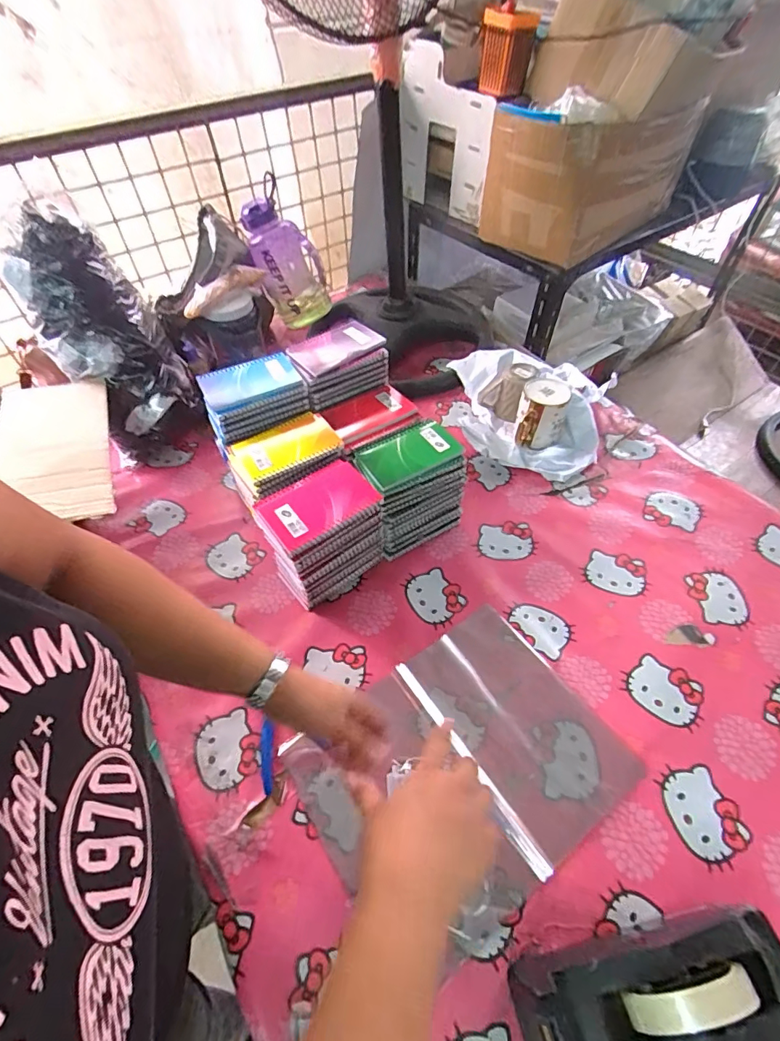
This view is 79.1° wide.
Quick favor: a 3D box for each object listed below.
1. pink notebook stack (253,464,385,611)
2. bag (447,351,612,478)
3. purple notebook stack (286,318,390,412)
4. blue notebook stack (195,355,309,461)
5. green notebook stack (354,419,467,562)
[{"bbox_3d":[-0.086,0.022,0.638,0.136,0.157,0.095,-30,56,-20],"label":"pink notebook stack"},{"bbox_3d":[0.236,-0.222,0.856,0.292,0.094,0.281,17,54,16],"label":"bag"},{"bbox_3d":[-0.083,-0.249,0.735,0.147,0.066,0.113,-30,56,-21],"label":"purple notebook stack"},{"bbox_3d":[-0.199,-0.183,0.689,0.142,0.054,0.107,-24,54,-17],"label":"blue notebook stack"},{"bbox_3d":[0.028,-0.046,0.697,0.138,0.139,0.103,-26,55,-17],"label":"green notebook stack"}]

